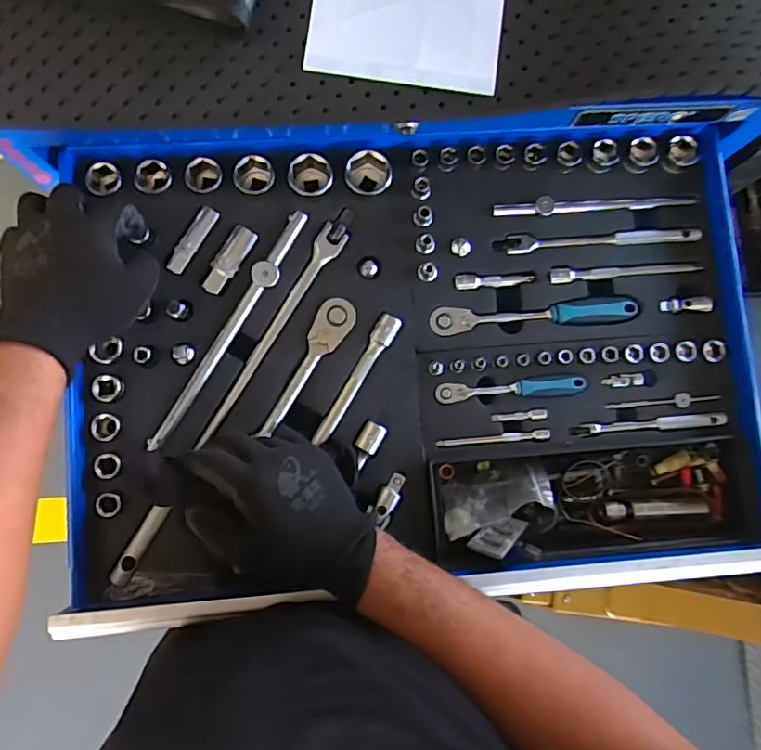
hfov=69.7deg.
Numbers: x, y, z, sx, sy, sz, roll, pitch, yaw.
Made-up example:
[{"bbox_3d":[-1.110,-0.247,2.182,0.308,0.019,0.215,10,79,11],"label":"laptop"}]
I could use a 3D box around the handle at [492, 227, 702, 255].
[{"bbox_3d":[0.201,-0.125,0.505,0.192,0.010,0.018,-4,85,-4],"label":"handle"}]

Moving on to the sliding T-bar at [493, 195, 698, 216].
[{"bbox_3d":[0.201,-0.158,0.512,0.189,0.021,0.017,-3,85,-4],"label":"sliding T-bar"}]

